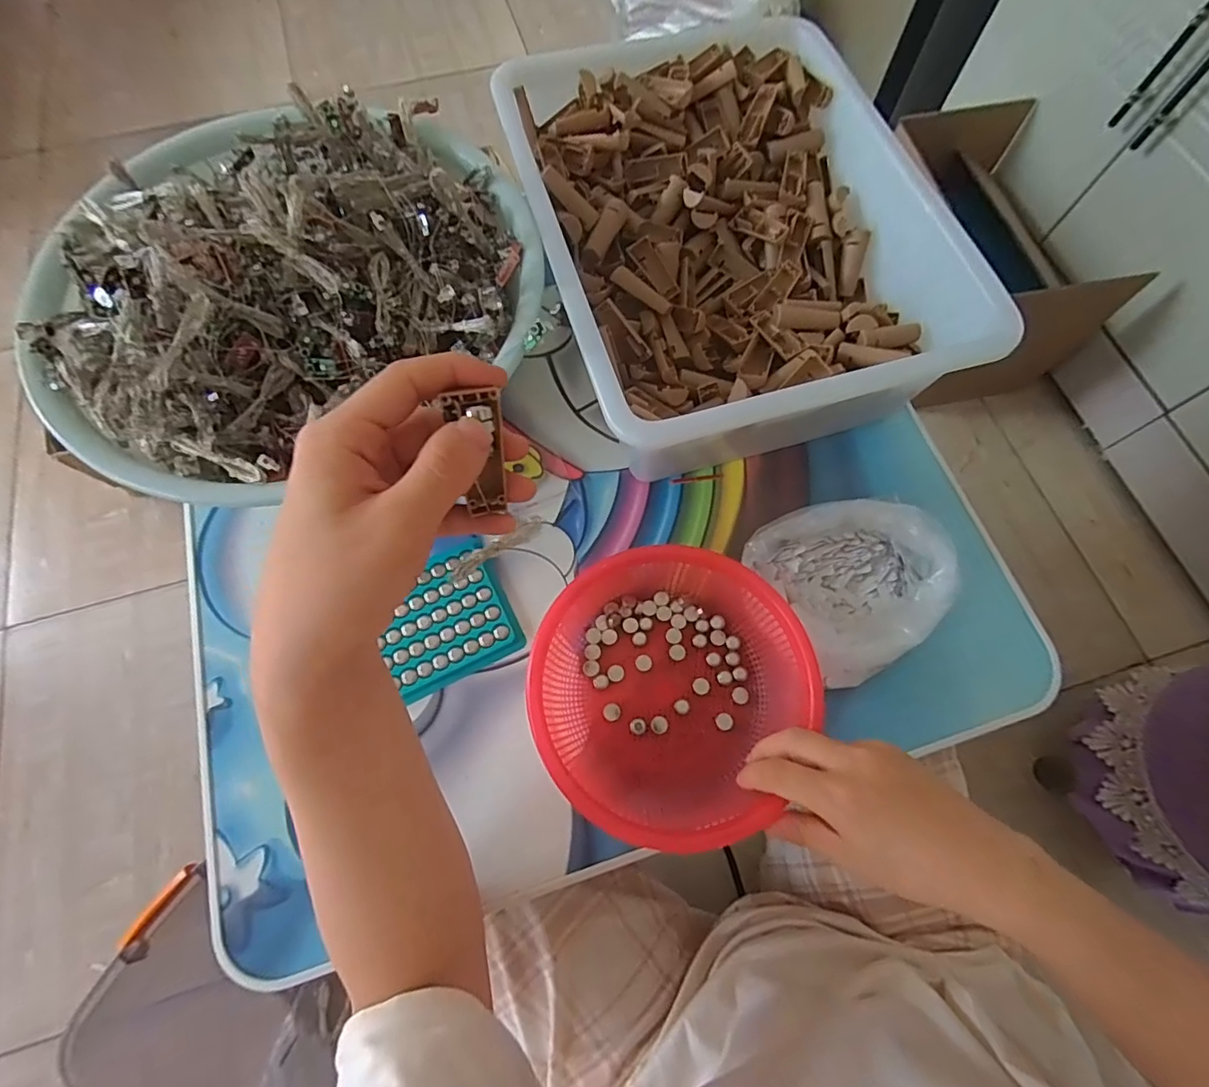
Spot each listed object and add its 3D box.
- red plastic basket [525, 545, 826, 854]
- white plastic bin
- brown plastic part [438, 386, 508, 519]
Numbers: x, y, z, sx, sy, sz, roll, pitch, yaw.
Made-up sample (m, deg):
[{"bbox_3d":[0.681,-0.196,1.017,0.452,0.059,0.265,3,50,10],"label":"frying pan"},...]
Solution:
[{"bbox_3d":[0.040,0.093,0.361,0.166,0.050,0.170,0,71,0],"label":"red plastic basket"},{"bbox_3d":[0.092,-0.240,0.456,0.286,0.112,0.354,-17,71,-6],"label":"white plastic bin"},{"bbox_3d":[-0.047,-0.034,0.211,0.019,0.047,0.009,-4,31,-2],"label":"brown plastic part"}]

